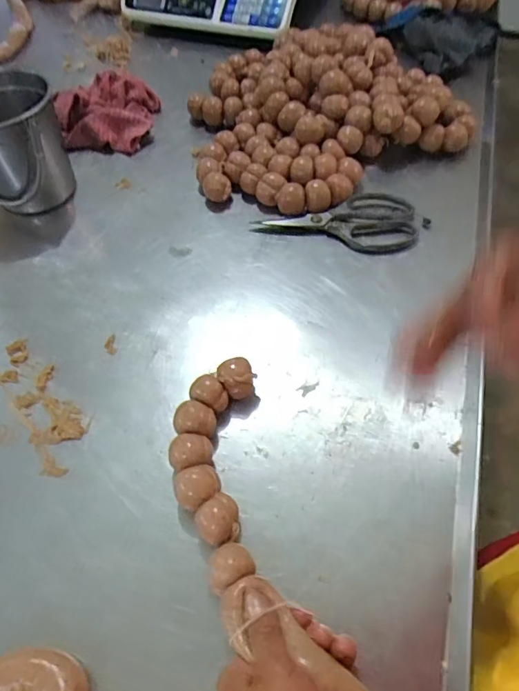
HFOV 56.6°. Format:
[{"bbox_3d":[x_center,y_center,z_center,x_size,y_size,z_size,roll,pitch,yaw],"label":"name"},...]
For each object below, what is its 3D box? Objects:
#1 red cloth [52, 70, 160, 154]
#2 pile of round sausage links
[{"bbox_3d":[-0.235,-0.375,0.745,0.144,0.058,0.188,-8,58,-2],"label":"red cloth"},{"bbox_3d":[0.094,-0.353,0.699,0.382,0.096,0.357,-9,58,-3],"label":"pile of round sausage links"}]

